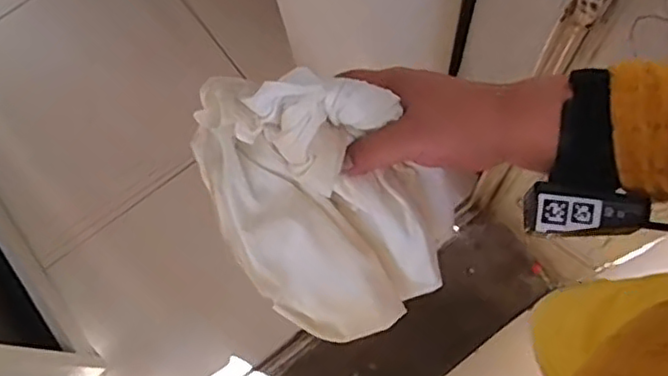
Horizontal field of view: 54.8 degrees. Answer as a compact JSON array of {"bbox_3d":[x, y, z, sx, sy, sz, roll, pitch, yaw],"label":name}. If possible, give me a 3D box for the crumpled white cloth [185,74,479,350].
[{"bbox_3d":[-0.016,0.006,0.416,0.185,0.114,0.138,18,72,8],"label":"crumpled white cloth"}]

